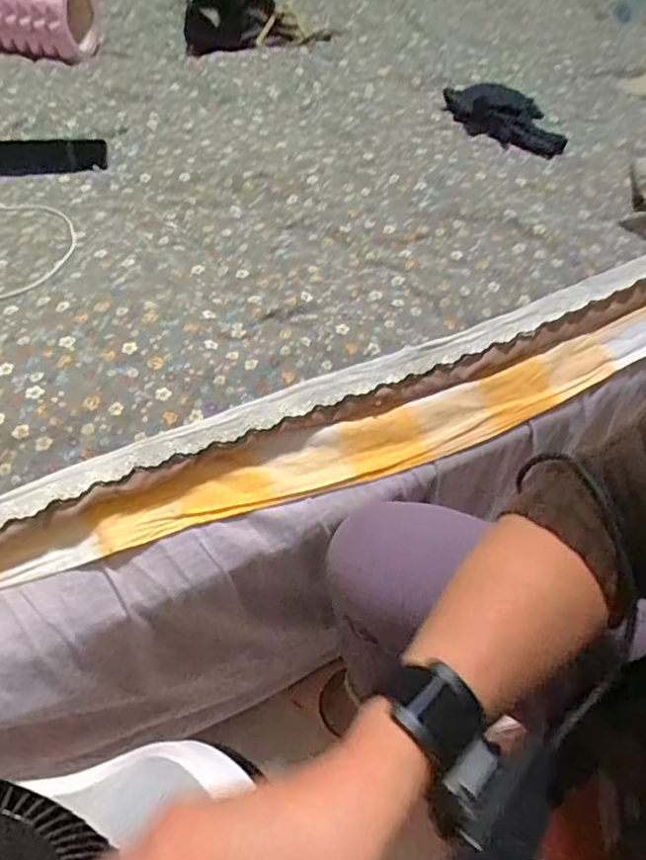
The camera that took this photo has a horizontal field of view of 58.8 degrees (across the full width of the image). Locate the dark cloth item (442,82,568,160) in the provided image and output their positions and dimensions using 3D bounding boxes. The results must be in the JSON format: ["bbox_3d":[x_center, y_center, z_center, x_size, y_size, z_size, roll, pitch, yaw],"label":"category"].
[{"bbox_3d":[0.248,-0.429,0.782,0.100,0.040,0.212,-16,53,-13],"label":"dark cloth item"}]

